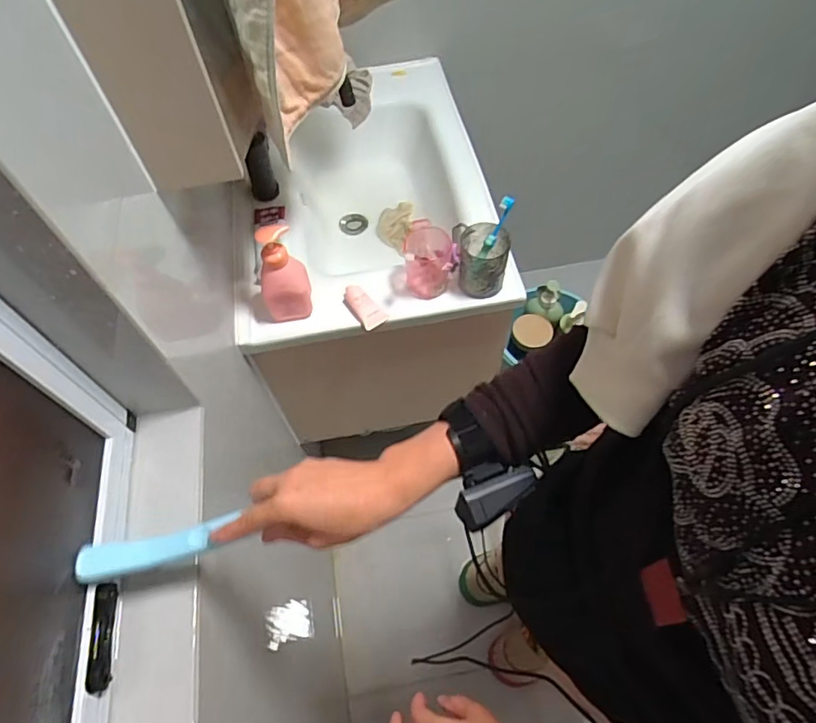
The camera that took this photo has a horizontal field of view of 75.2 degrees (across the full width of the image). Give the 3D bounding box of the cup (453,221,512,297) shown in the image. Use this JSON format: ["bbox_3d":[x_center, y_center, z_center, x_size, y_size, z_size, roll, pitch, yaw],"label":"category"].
[{"bbox_3d":[0.112,-0.157,0.822,0.080,0.088,0.080,-1,59,2],"label":"cup"}]

